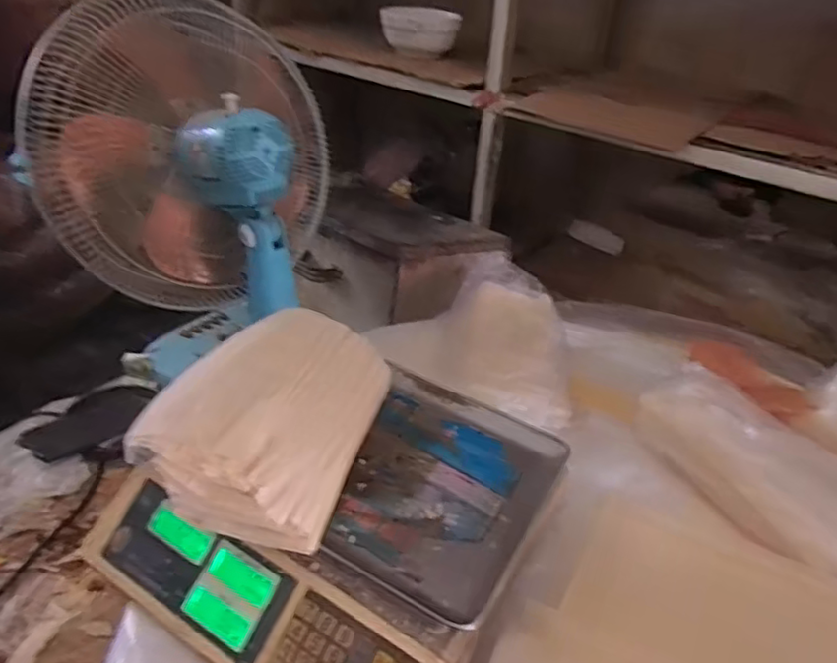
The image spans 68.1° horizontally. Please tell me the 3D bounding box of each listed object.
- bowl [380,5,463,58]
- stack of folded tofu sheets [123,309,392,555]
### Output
[{"bbox_3d":[0.002,-0.583,1.203,0.148,0.075,0.148,2,31,-3],"label":"bowl"},{"bbox_3d":[-0.118,0.057,0.549,0.147,0.070,0.253,10,32,9],"label":"stack of folded tofu sheets"}]

